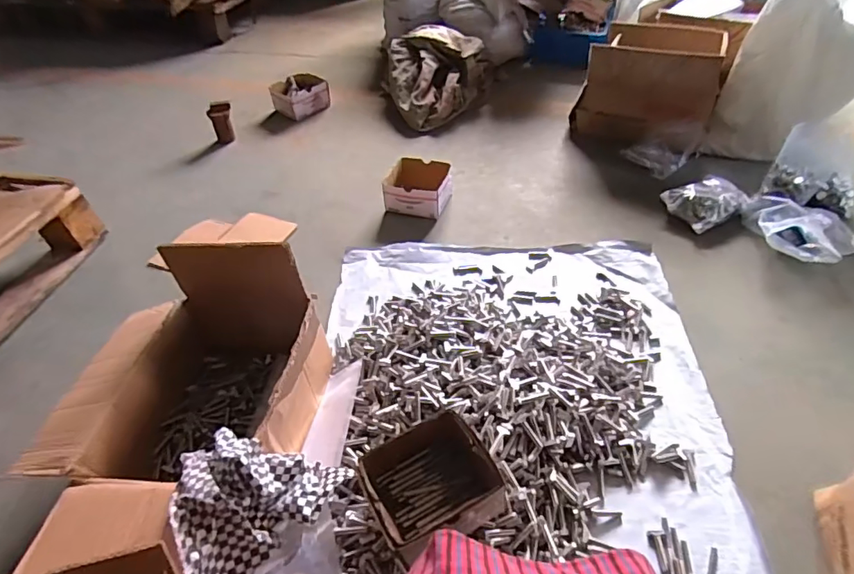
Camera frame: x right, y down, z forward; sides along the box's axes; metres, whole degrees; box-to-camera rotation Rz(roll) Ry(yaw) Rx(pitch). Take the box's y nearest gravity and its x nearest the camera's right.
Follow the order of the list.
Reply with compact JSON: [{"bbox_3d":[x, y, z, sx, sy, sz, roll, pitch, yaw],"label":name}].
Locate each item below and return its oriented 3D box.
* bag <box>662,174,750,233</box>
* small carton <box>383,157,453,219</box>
[{"bbox_3d":[0.683,-0.202,1.241,0.172,0.064,0.138,-18,46,-15],"label":"bag"},{"bbox_3d":[-0.024,-0.257,1.334,0.159,0.087,0.144,14,47,17],"label":"small carton"}]

